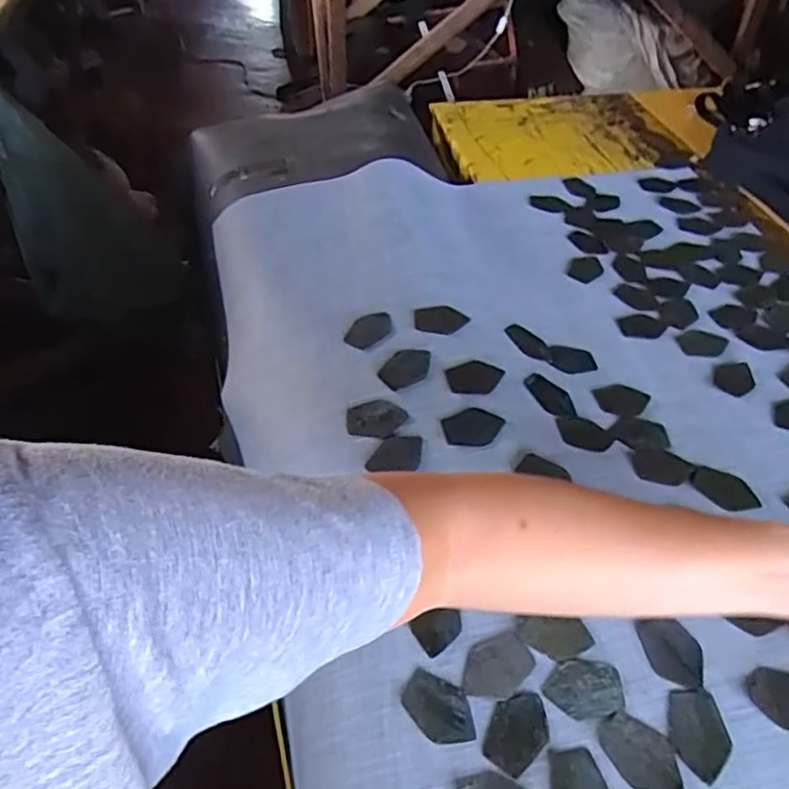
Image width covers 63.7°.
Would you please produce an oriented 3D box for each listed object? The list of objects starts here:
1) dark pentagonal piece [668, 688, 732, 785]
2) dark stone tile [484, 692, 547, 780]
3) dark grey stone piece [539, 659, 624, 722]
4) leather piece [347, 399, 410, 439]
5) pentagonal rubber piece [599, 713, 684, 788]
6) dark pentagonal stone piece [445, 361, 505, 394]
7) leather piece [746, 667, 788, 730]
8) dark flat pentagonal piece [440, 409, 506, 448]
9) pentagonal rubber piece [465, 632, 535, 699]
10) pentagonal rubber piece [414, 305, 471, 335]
[{"bbox_3d":[0.204,0.227,0.425,0.035,0.004,0.052,-10,54,6],"label":"dark pentagonal piece"},{"bbox_3d":[0.084,0.229,0.432,0.037,0.007,0.051,27,53,21],"label":"dark stone tile"},{"bbox_3d":[0.133,0.205,0.444,0.052,0.006,0.036,-1,48,-2],"label":"dark grey stone piece"},{"bbox_3d":[-0.016,0.022,0.570,0.052,0.009,0.038,-1,48,-2],"label":"leather piece"},{"bbox_3d":[0.163,0.237,0.418,0.053,0.004,0.037,26,53,20],"label":"pentagonal rubber piece"},{"bbox_3d":[0.075,-0.016,0.591,0.051,0.004,0.039,-8,50,-5],"label":"dark pentagonal stone piece"},{"bbox_3d":[0.272,0.211,0.439,0.053,0.005,0.037,10,49,7],"label":"leather piece"},{"bbox_3d":[0.070,0.030,0.558,0.052,0.005,0.039,-9,50,-7],"label":"dark flat pentagonal piece"},{"bbox_3d":[0.073,0.197,0.456,0.052,0.008,0.037,-17,51,-16],"label":"pentagonal rubber piece"},{"bbox_3d":[0.046,-0.074,0.634,0.052,0.004,0.038,-5,49,-3],"label":"pentagonal rubber piece"}]

